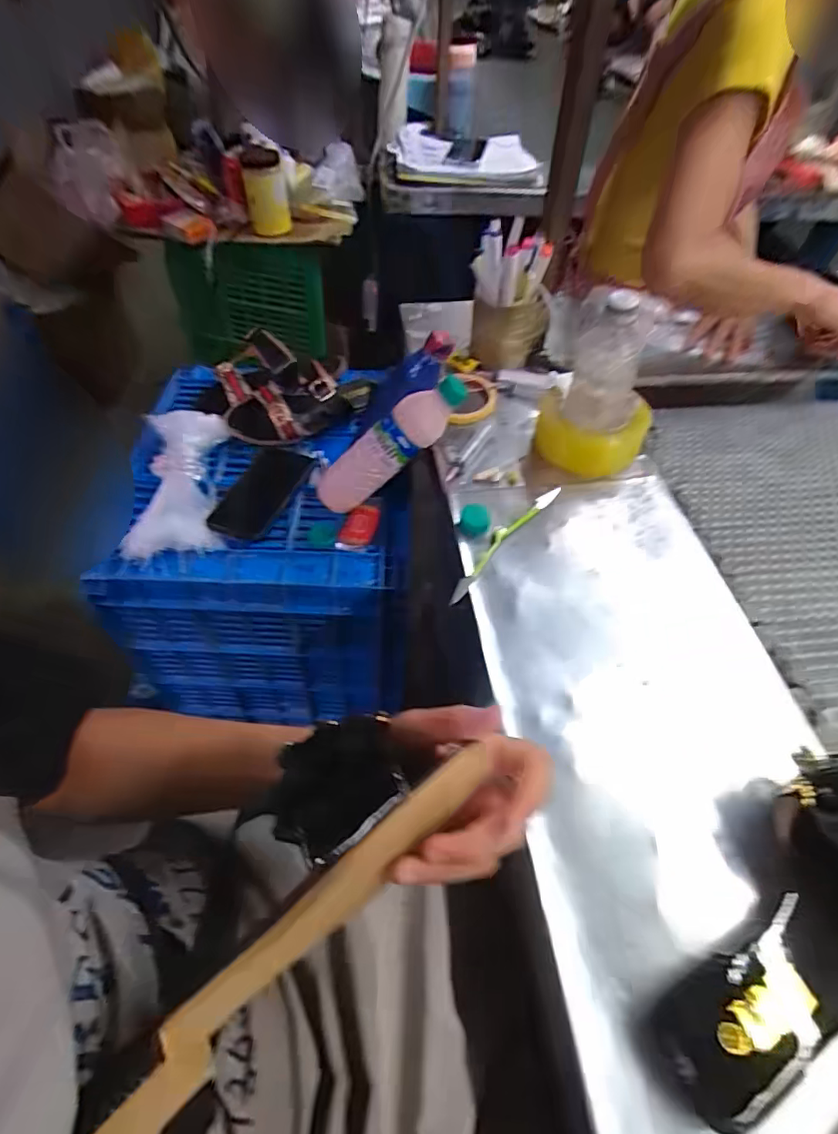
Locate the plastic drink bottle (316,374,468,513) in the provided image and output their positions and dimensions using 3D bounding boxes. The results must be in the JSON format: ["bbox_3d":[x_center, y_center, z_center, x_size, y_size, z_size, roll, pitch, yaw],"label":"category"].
[{"bbox_3d":[-0.041,-0.137,0.643,0.065,0.242,0.051,29,36,-41],"label":"plastic drink bottle"}]

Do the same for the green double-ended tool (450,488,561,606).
[{"bbox_3d":[0.088,-0.031,0.549,0.019,0.012,0.186,34,56,21],"label":"green double-ended tool"}]

